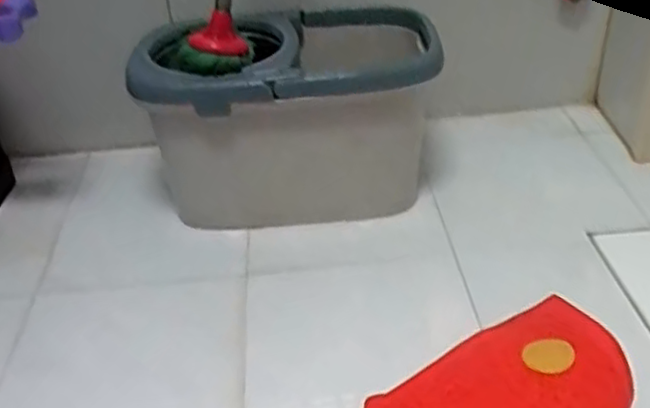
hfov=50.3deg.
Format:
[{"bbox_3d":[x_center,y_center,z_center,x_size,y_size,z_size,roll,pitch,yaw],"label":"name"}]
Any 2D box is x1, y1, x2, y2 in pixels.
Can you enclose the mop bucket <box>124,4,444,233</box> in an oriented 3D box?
[{"bbox_3d":[-0.051,-0.131,1.060,0.430,0.296,0.225,-14,36,-14],"label":"mop bucket"}]

